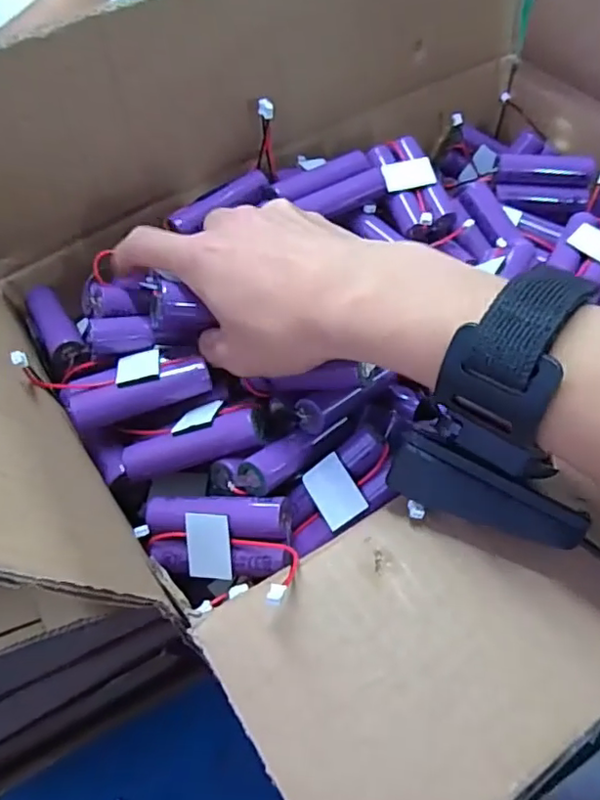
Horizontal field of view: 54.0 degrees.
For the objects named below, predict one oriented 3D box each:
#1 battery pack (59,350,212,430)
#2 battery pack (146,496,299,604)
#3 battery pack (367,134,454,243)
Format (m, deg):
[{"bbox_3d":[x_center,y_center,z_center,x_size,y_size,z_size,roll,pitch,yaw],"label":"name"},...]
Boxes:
[{"bbox_3d":[-0.078,-0.005,0.285,0.068,0.023,0.024,-17,59,-10],"label":"battery pack"},{"bbox_3d":[-0.036,0.064,0.271,0.066,0.044,0.020,-1,16,3],"label":"battery pack"},{"bbox_3d":[0.070,-0.135,0.373,0.034,0.017,0.070,-20,80,-12],"label":"battery pack"}]

